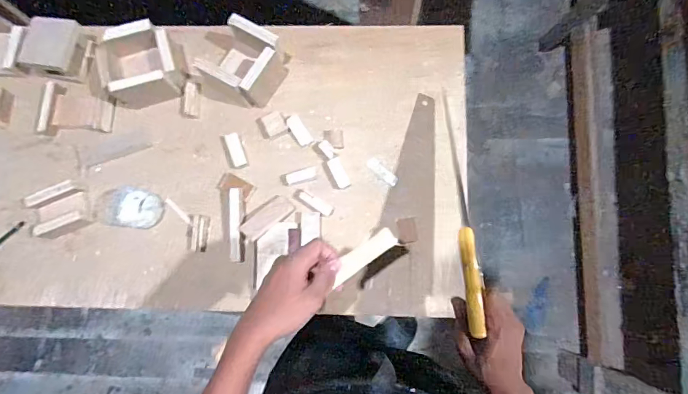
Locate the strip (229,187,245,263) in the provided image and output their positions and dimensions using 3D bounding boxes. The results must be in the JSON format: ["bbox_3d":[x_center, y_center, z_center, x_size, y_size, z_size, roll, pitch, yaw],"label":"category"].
[{"bbox_3d":[-0.185,0.048,0.691,0.023,0.030,0.124,-2,83,1],"label":"strip"}]

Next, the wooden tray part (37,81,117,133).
[{"bbox_3d":[-0.485,-0.154,0.721,0.129,0.021,0.081,8,83,2],"label":"wooden tray part"}]

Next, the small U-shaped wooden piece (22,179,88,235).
[{"bbox_3d":[-0.493,0.017,0.691,0.088,0.027,0.071,-25,84,-2],"label":"small U-shaped wooden piece"}]

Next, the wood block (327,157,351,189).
[{"bbox_3d":[-0.009,-0.041,0.697,0.022,0.010,0.055,-24,84,-2],"label":"wood block"}]

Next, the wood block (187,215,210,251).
[{"bbox_3d":[-0.254,0.064,0.695,0.033,0.022,0.061,1,83,1],"label":"wood block"}]

